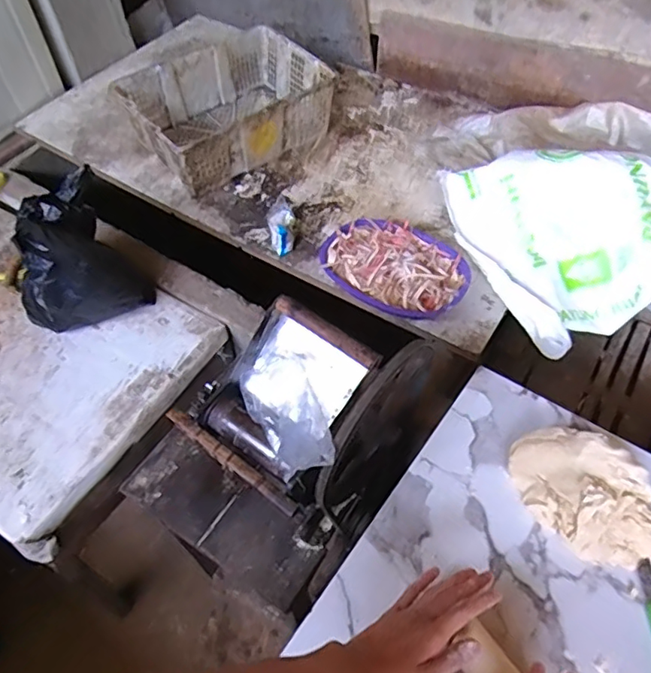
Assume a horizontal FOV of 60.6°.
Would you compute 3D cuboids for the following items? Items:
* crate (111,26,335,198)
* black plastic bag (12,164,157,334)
[{"bbox_3d":[-0.246,-0.588,1.456,0.482,0.169,0.370,-29,59,-18],"label":"crate"},{"bbox_3d":[-0.505,-0.155,1.087,0.234,0.275,0.158,-33,60,-20],"label":"black plastic bag"}]

